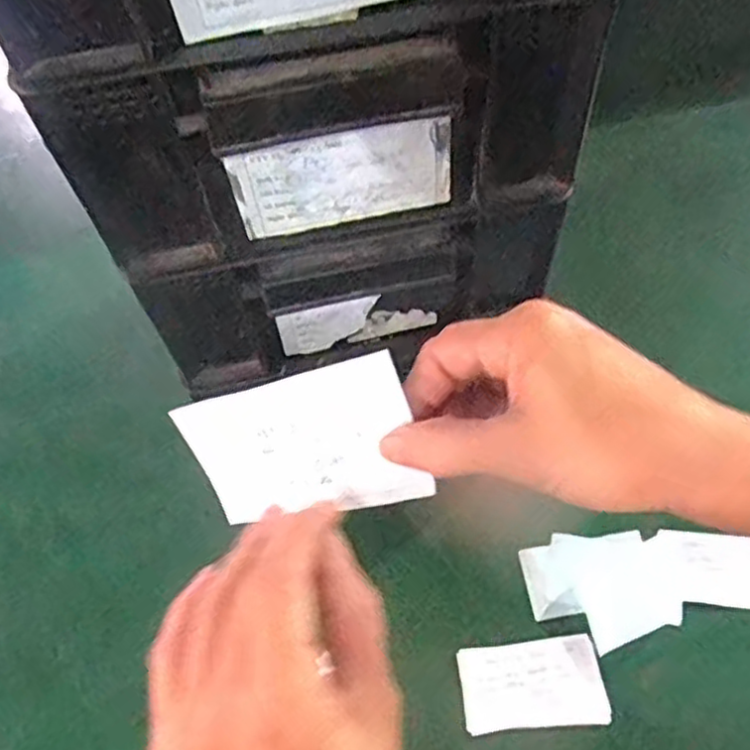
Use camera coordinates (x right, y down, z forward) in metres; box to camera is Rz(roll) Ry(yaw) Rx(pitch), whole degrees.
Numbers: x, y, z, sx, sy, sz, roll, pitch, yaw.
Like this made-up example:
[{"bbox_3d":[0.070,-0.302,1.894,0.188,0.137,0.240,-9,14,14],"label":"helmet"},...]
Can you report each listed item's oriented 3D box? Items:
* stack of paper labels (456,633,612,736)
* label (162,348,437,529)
[{"bbox_3d":[0.122,0.239,0.557,0.108,0.011,0.063,-6,58,1],"label":"stack of paper labels"},{"bbox_3d":[-0.031,0.030,0.293,0.104,0.059,0.005,-14,12,27],"label":"label"}]

